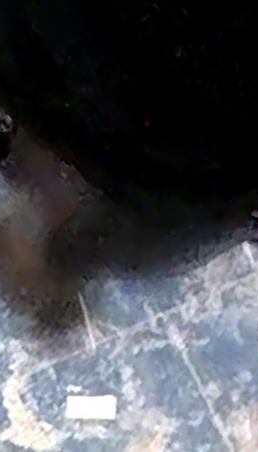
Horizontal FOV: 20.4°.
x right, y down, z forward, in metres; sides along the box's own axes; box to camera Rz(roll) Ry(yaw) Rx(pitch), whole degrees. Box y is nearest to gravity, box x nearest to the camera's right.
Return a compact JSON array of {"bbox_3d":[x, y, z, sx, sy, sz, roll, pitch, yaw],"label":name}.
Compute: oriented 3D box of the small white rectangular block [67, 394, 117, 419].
[{"bbox_3d":[-0.031,0.148,0.588,0.040,0.010,0.019,-1,65,-4],"label":"small white rectangular block"}]

